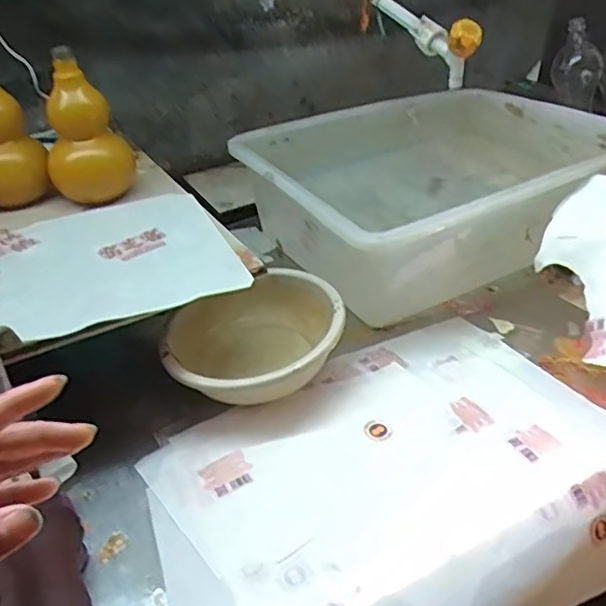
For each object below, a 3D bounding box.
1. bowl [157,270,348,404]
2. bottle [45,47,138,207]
[{"bbox_3d":[-0.051,0.043,0.677,0.187,0.077,0.164,-10,37,-9],"label":"bowl"},{"bbox_3d":[-0.261,-0.202,0.759,0.084,0.177,0.090,4,37,9],"label":"bottle"}]

